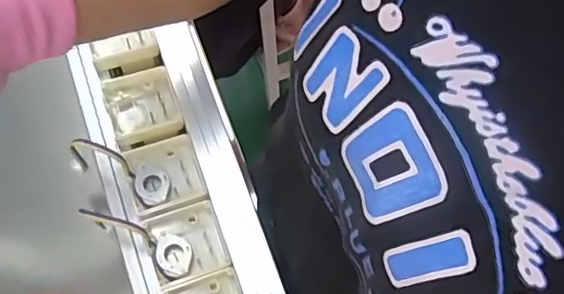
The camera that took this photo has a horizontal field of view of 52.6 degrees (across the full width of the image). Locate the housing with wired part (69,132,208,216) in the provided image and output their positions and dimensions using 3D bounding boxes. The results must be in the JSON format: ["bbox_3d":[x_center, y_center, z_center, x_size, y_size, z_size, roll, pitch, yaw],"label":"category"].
[{"bbox_3d":[-0.097,0.018,0.411,0.072,0.039,0.059,-17,71,-5],"label":"housing with wired part"}]

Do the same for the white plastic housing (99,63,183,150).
[{"bbox_3d":[-0.109,-0.032,0.447,0.053,0.020,0.055,-19,71,-5],"label":"white plastic housing"}]

